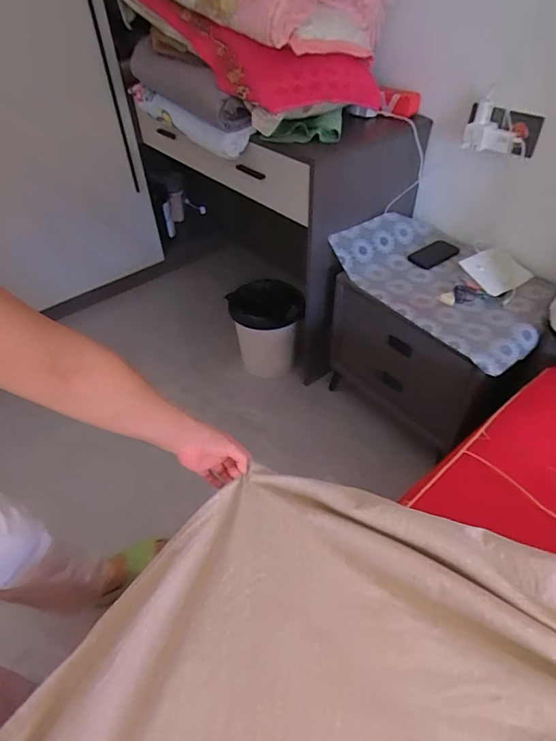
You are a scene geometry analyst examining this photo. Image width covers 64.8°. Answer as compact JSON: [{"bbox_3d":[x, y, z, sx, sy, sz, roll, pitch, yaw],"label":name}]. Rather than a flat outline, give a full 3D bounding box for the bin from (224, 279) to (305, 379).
[{"bbox_3d":[-0.051,-0.143,1.562,0.268,0.325,0.246,7,47,10],"label":"bin"}]

